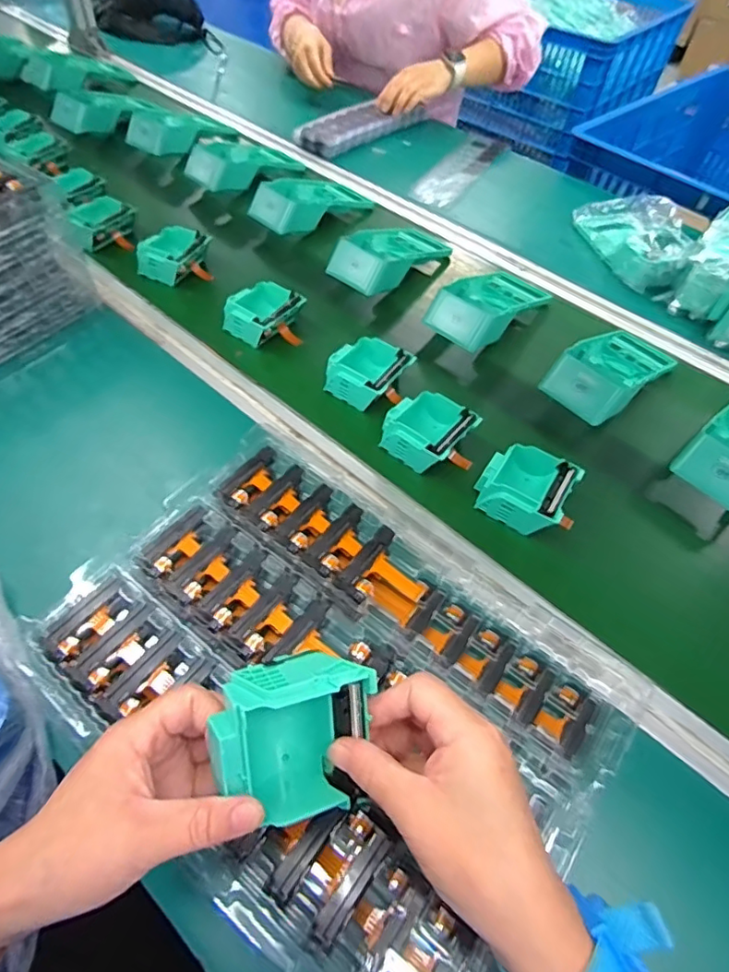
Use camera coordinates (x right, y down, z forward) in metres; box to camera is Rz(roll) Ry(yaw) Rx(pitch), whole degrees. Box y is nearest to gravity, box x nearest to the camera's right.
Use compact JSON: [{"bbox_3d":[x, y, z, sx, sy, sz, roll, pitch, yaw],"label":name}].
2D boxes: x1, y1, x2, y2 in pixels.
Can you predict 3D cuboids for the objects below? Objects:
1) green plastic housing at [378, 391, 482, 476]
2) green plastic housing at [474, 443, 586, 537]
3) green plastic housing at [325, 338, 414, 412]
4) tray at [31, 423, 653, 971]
[{"bbox_3d":[0.067,-0.051,0.553,0.086,0.041,0.074,36,59,20],"label":"green plastic housing"},{"bbox_3d":[0.154,0.005,0.520,0.084,0.043,0.077,28,56,16],"label":"green plastic housing"},{"bbox_3d":[0.002,-0.121,0.602,0.083,0.044,0.076,28,56,16],"label":"green plastic housing"},{"bbox_3d":[-0.021,0.144,0.395,0.390,0.046,0.269,39,60,22],"label":"tray"}]

